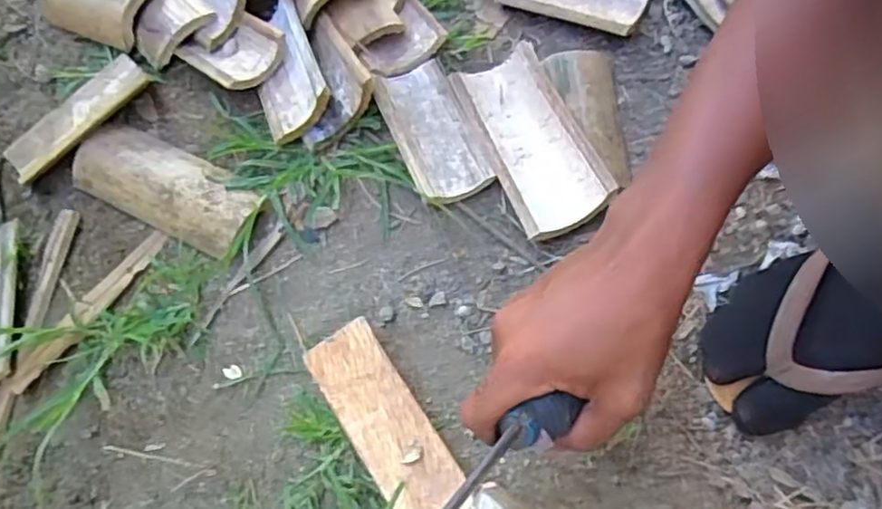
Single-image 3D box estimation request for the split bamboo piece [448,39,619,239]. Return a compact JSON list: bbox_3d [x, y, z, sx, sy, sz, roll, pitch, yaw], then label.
[{"bbox_3d":[0.073,-0.094,0.555,0.076,0.039,0.170,-21,70,-5],"label":"split bamboo piece"}]

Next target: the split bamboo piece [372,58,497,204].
[{"bbox_3d":[-0.007,-0.103,0.560,0.065,0.030,0.128,-22,70,-6],"label":"split bamboo piece"}]

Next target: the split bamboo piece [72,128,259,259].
[{"bbox_3d":[-0.226,-0.056,0.557,0.162,0.022,0.066,26,73,12],"label":"split bamboo piece"}]

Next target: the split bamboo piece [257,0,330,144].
[{"bbox_3d":[-0.134,-0.161,0.567,0.057,0.041,0.128,-22,70,-5],"label":"split bamboo piece"}]

